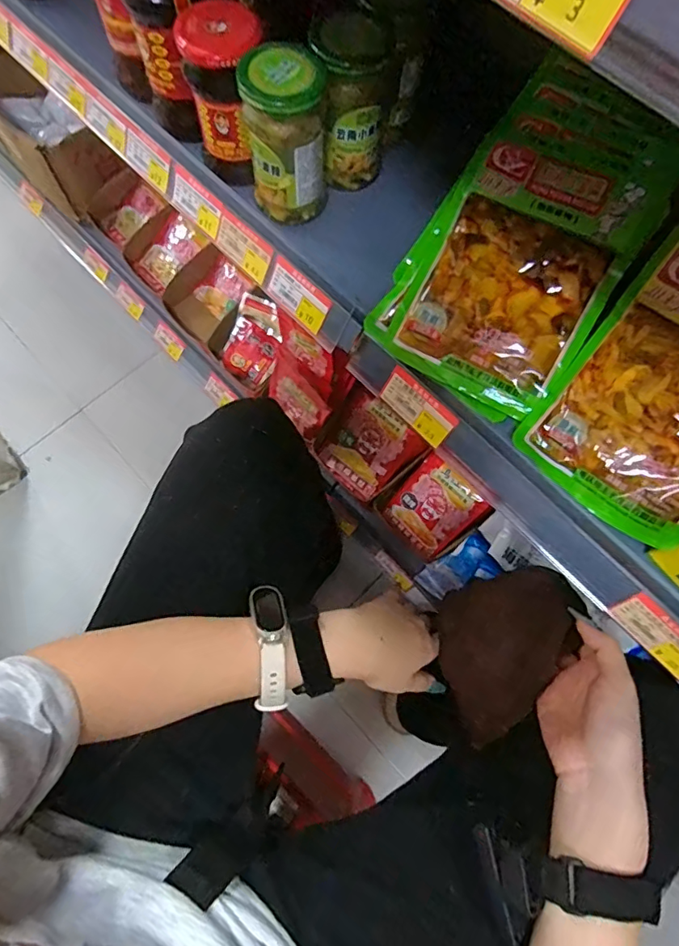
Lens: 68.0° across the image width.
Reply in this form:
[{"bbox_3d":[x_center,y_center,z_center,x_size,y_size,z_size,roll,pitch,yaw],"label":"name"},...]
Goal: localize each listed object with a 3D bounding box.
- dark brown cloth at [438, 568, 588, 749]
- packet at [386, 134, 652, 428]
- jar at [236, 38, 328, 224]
[{"bbox_3d":[0.153,0.151,0.430,0.118,0.040,0.122,-28,55,26],"label":"dark brown cloth"},{"bbox_3d":[0.130,-0.151,0.382,0.131,0.011,0.183,30,98,11],"label":"packet"},{"bbox_3d":[-0.042,-0.264,0.402,0.060,0.104,0.057,0,73,-1],"label":"jar"}]

